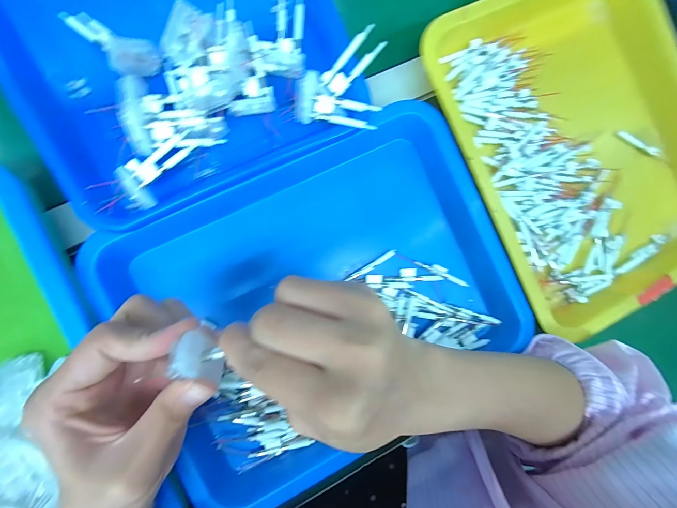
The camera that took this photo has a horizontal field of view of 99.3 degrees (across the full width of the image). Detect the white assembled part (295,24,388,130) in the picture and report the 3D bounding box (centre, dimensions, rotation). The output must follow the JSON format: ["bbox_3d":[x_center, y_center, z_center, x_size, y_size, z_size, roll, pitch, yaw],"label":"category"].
[{"bbox_3d":[0.001,-0.142,0.235,0.066,0.031,0.065,5,88,-7],"label":"white assembled part"}]

